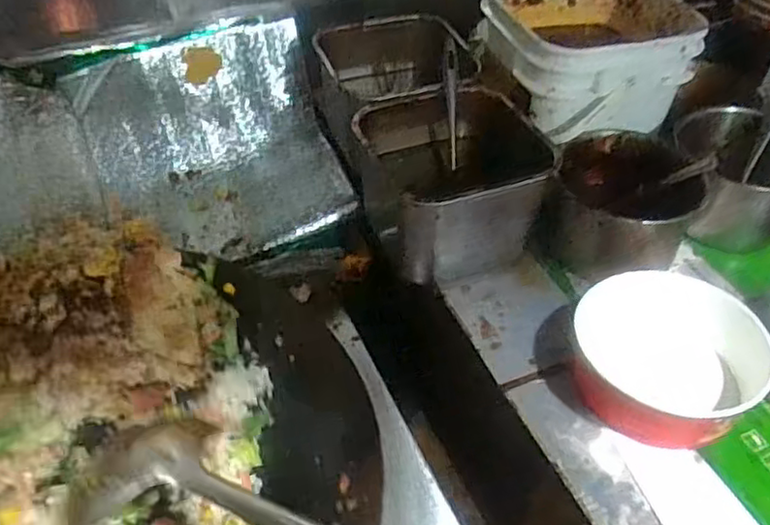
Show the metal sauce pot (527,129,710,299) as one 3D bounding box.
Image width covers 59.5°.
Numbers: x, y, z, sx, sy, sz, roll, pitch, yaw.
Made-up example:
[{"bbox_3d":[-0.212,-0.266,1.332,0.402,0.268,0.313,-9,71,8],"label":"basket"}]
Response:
[{"bbox_3d":[0.239,-0.058,0.720,0.156,0.097,0.139,-14,47,-14],"label":"metal sauce pot"}]

